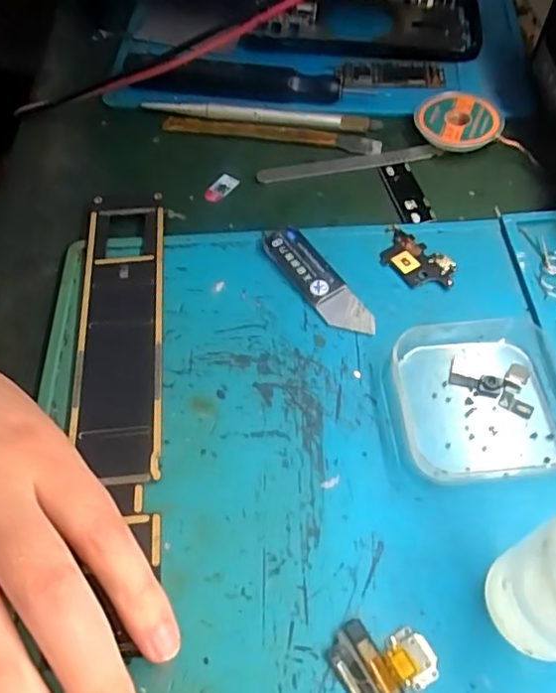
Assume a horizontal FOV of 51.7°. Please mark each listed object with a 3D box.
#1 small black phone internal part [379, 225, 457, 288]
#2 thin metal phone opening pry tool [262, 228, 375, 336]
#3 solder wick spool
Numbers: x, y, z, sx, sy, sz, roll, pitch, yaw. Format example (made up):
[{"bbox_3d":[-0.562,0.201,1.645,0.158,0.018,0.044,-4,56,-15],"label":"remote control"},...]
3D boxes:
[{"bbox_3d":[0.063,-0.040,0.262,0.039,0.004,0.022,38,66,24],"label":"small black phone internal part"},{"bbox_3d":[0.017,-0.030,0.255,0.018,0.008,0.067,-33,61,-18],"label":"thin metal phone opening pry tool"},{"bbox_3d":[0.095,-0.119,0.304,0.043,0.014,0.037,6,57,6],"label":"solder wick spool"}]

